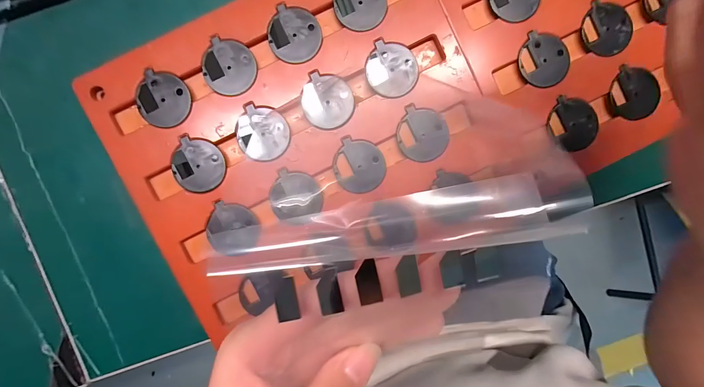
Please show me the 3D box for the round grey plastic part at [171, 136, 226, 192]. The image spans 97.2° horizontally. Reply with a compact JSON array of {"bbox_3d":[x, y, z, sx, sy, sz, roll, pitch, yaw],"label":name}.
[{"bbox_3d":[-0.086,-0.015,0.172,0.027,0.004,0.027,0,90,-2],"label":"round grey plastic part"}]

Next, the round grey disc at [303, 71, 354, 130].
[{"bbox_3d":[-0.014,-0.052,0.173,0.028,0.004,0.029,0,90,-2],"label":"round grey disc"}]

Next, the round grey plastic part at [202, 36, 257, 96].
[{"bbox_3d":[-0.068,-0.070,0.170,0.028,0.004,0.028,0,90,-2],"label":"round grey plastic part"}]

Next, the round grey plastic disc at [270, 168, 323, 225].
[{"bbox_3d":[-0.032,0.002,0.177,0.029,0.004,0.030,0,90,-2],"label":"round grey plastic disc"}]

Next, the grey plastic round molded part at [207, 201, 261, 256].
[{"bbox_3d":[-0.067,0.020,0.175,0.027,0.005,0.027,12,89,-2],"label":"grey plastic round molded part"}]

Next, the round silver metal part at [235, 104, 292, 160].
[{"bbox_3d":[-0.050,-0.033,0.173,0.029,0.004,0.028,0,90,-2],"label":"round silver metal part"}]

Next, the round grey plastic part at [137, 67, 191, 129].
[{"bbox_3d":[-0.104,-0.052,0.170,0.029,0.004,0.028,0,90,-2],"label":"round grey plastic part"}]

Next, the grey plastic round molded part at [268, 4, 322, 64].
[{"bbox_3d":[-0.032,-0.088,0.171,0.030,0.004,0.028,0,90,-2],"label":"grey plastic round molded part"}]

